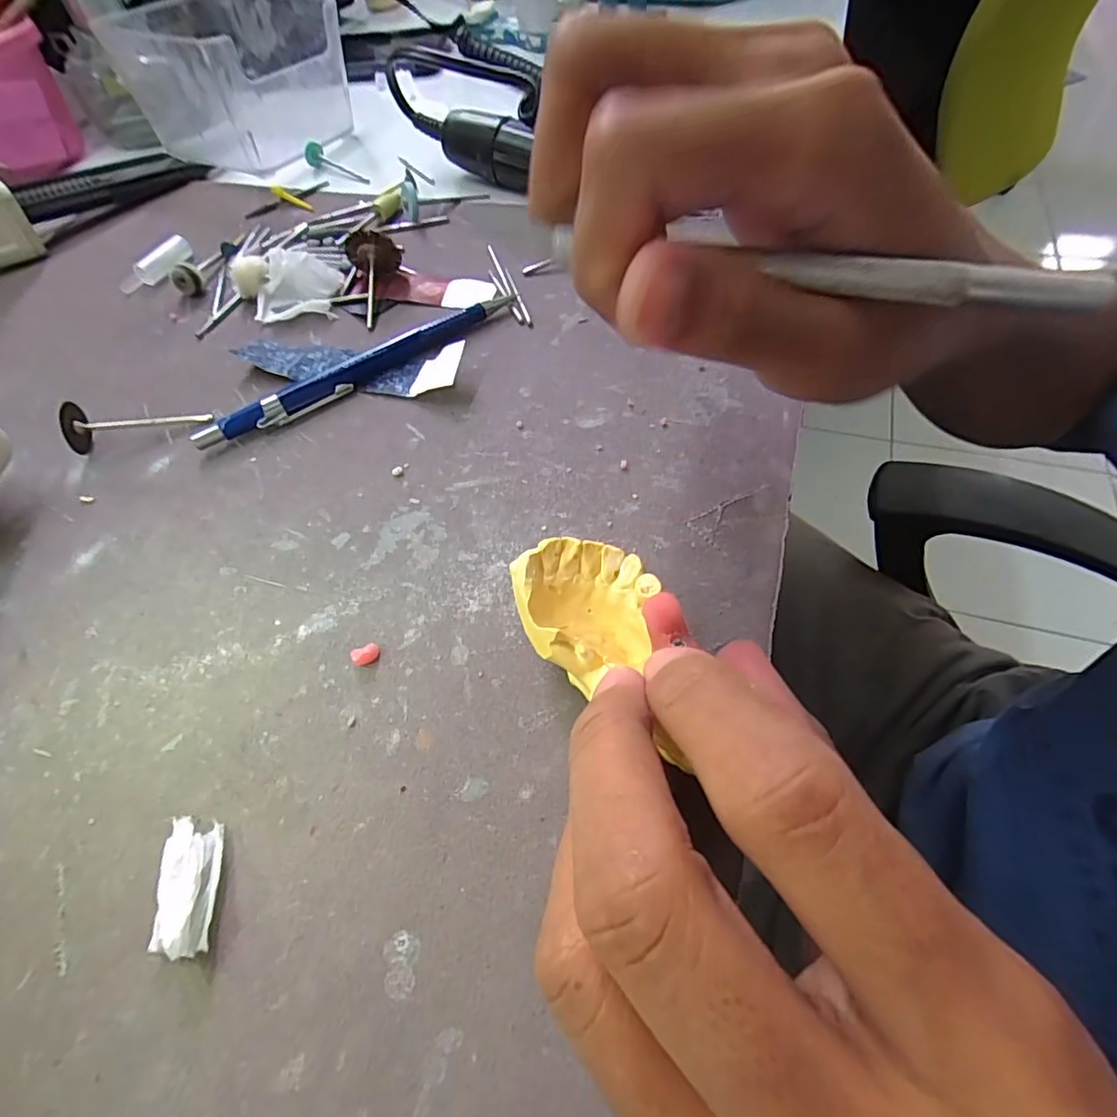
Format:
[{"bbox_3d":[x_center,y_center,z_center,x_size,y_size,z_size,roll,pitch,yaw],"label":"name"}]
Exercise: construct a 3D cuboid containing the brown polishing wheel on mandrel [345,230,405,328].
[{"bbox_3d":[-0.078,-0.124,0.246,0.023,0.021,0.039,-16,58,-6],"label":"brown polishing wheel on mandrel"}]

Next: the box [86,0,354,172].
[{"bbox_3d":[-0.193,-0.285,0.336,0.105,0.061,0.095,23,61,17],"label":"box"}]

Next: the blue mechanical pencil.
[{"bbox_3d":[-0.075,-0.074,0.222,0.129,0.010,0.008,-33,61,-16],"label":"blue mechanical pencil"}]

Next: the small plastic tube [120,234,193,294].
[{"bbox_3d":[-0.196,-0.144,0.276,0.013,0.010,0.038,36,66,24],"label":"small plastic tube"}]

